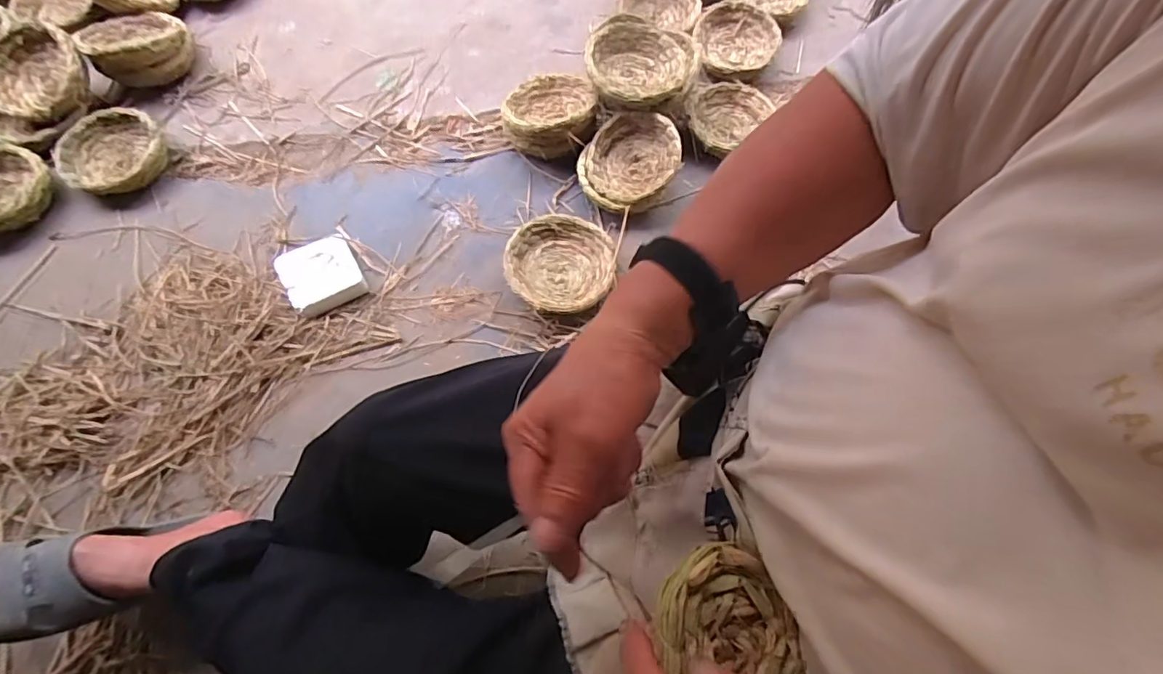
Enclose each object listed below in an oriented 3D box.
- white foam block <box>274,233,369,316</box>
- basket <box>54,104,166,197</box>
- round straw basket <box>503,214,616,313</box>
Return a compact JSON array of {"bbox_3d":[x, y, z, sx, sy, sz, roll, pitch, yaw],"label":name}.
[{"bbox_3d":[-0.463,-0.113,0.964,0.125,0.034,0.132,-28,70,-12],"label":"white foam block"},{"bbox_3d":[-0.894,-0.346,1.044,0.178,0.061,0.178,0,67,0],"label":"basket"},{"bbox_3d":[-0.036,-0.121,0.952,0.185,0.067,0.193,0,67,0],"label":"round straw basket"}]

